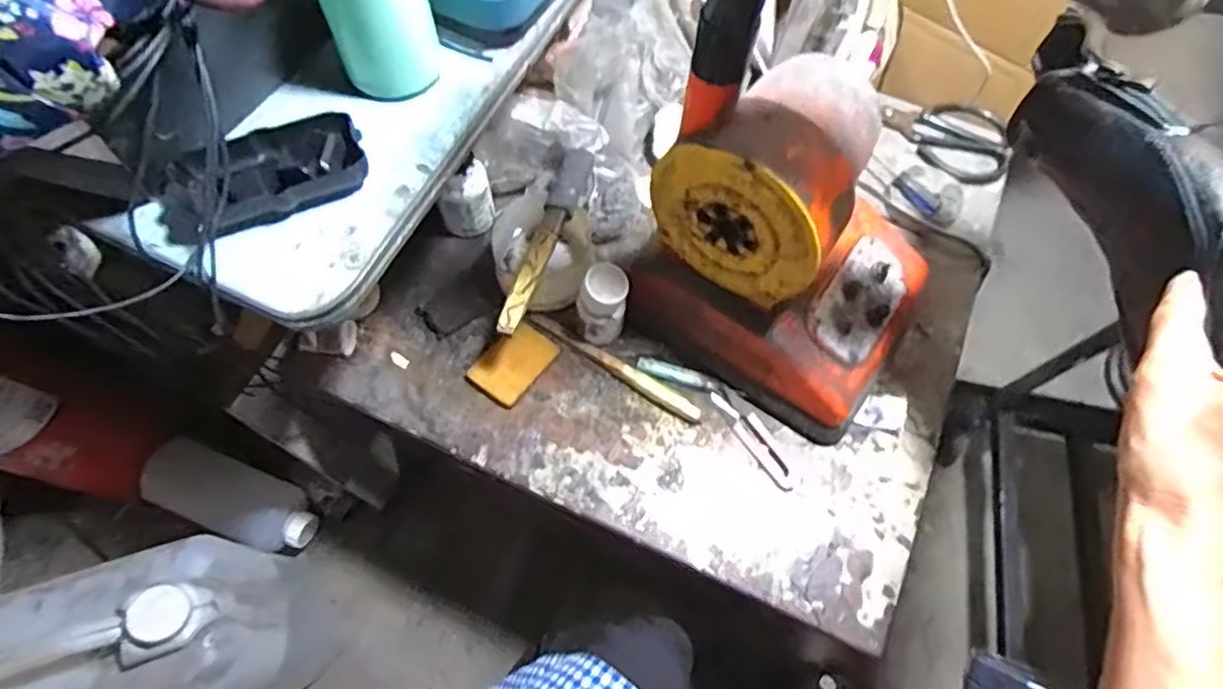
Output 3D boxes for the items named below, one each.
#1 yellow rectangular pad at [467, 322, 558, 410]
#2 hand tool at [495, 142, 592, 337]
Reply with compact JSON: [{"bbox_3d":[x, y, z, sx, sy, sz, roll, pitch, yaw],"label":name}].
[{"bbox_3d":[-0.086,0.016,0.571,0.049,0.012,0.074,34,69,12],"label":"yellow rectangular pad"},{"bbox_3d":[-0.057,-0.092,0.552,0.026,0.015,0.190,18,66,5],"label":"hand tool"}]

